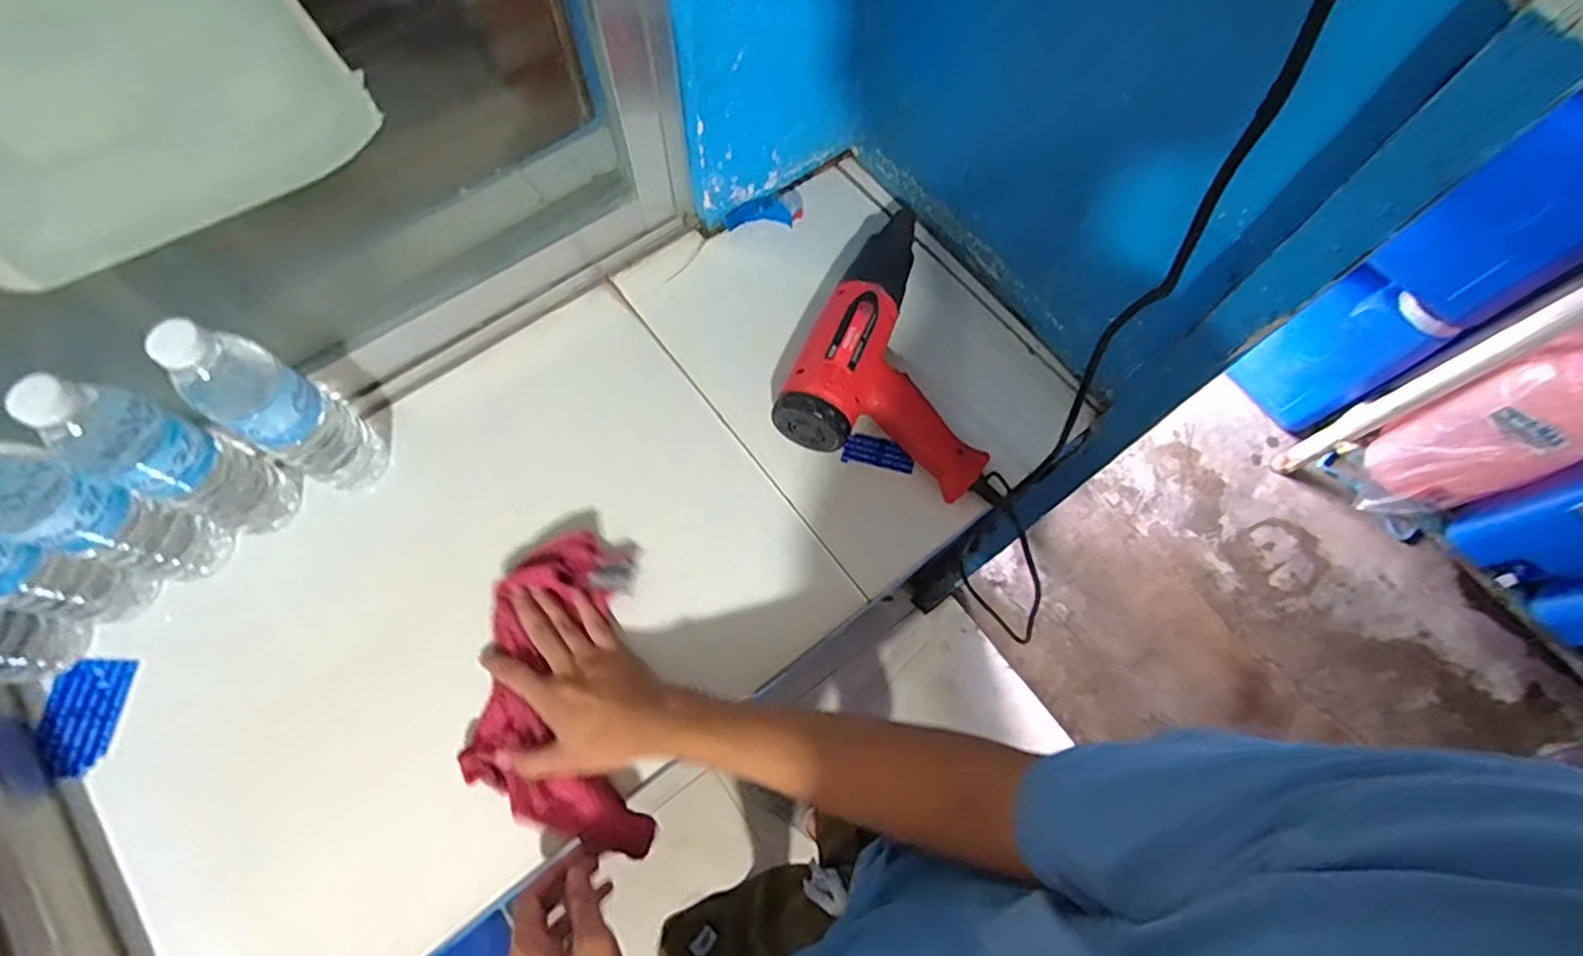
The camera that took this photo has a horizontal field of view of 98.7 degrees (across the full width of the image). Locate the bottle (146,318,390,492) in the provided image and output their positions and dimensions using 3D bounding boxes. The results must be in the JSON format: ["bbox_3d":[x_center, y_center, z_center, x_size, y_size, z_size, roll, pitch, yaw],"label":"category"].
[{"bbox_3d":[-0.395,-0.051,0.529,0.063,0.206,0.070,35,71,10],"label":"bottle"}]

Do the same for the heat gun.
[{"bbox_3d":[0.124,-0.134,0.641,0.193,0.080,0.272,24,69,6],"label":"heat gun"}]

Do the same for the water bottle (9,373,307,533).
[{"bbox_3d":[-0.465,-0.012,0.511,0.057,0.205,0.062,12,69,2],"label":"water bottle"}]

